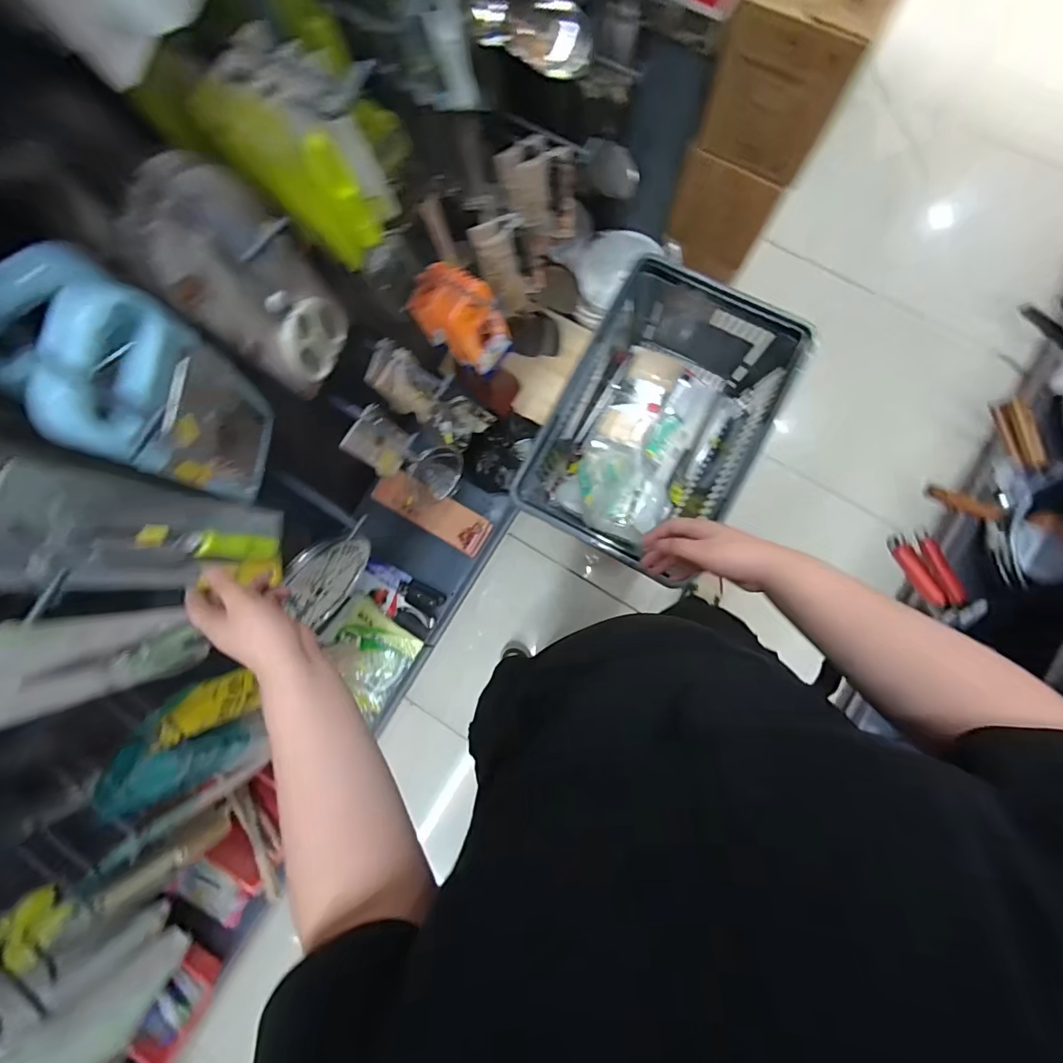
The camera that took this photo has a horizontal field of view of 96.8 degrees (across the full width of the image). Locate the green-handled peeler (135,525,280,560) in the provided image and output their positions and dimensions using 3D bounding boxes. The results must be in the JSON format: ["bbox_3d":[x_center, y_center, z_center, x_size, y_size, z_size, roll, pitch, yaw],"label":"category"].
[{"bbox_3d":[-0.337,0.013,0.504,0.031,0.164,0.028,8,86,6],"label":"green-handled peeler"}]

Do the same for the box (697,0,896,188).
[{"bbox_3d":[0.466,-0.829,0.817,0.209,0.277,0.210,33,89,7],"label":"box"}]

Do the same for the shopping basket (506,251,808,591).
[{"bbox_3d":[0.216,-0.179,0.861,0.317,0.221,0.462,27,88,7],"label":"shopping basket"}]

